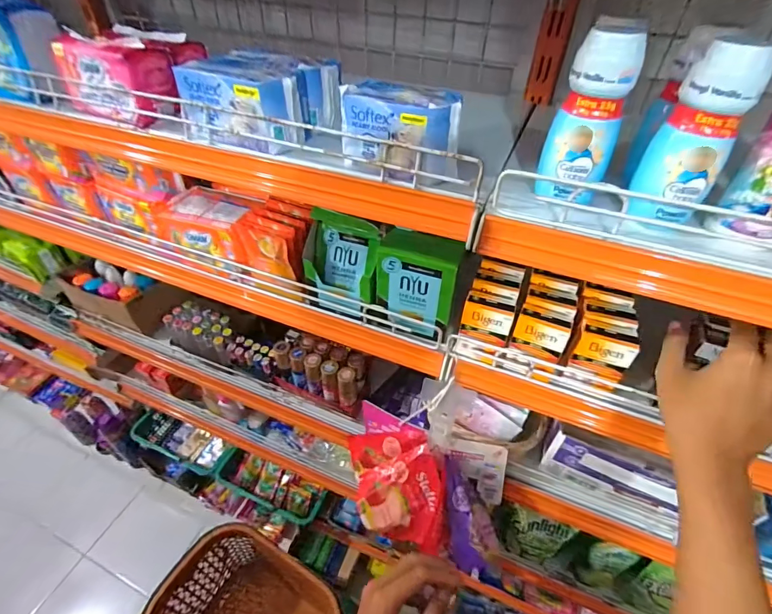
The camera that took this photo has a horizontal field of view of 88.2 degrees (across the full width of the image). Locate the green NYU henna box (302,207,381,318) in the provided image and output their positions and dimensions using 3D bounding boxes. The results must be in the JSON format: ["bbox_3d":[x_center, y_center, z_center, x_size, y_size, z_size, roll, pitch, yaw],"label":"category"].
[{"bbox_3d":[-0.053,-0.051,0.504,0.097,0.115,0.053,18,46,16],"label":"green NYU henna box"}]

